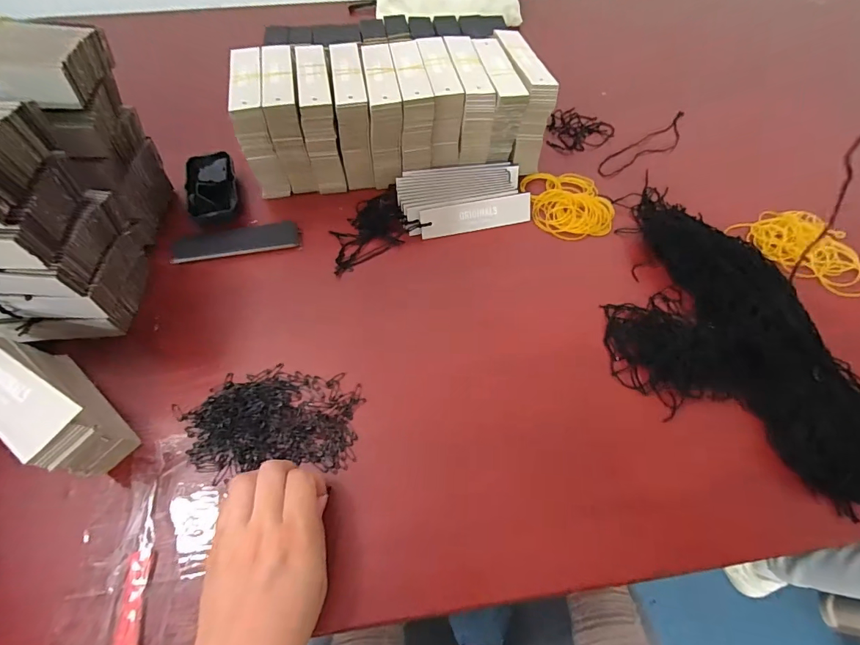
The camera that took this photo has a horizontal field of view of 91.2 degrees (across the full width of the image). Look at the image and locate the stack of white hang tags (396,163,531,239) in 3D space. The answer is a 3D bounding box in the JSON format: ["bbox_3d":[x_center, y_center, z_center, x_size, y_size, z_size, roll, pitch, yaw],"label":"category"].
[{"bbox_3d":[0.036,-0.141,0.481,0.139,0.032,0.081,-9,57,-8],"label":"stack of white hang tags"}]

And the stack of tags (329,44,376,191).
[{"bbox_3d":[-0.090,-0.240,0.495,0.033,0.102,0.123,-7,57,-6],"label":"stack of tags"}]

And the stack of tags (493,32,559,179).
[{"bbox_3d":[0.106,-0.264,0.510,0.038,0.107,0.139,-8,57,-7],"label":"stack of tags"}]

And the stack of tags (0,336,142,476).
[{"bbox_3d":[-0.285,0.060,0.311,0.132,0.084,0.050,33,62,19],"label":"stack of tags"}]

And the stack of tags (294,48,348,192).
[{"bbox_3d":[-0.128,-0.236,0.494,0.034,0.104,0.135,-9,57,-8],"label":"stack of tags"}]

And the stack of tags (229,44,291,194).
[{"bbox_3d":[-0.196,-0.228,0.486,0.034,0.101,0.134,-11,58,-9],"label":"stack of tags"}]

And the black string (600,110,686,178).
[{"bbox_3d":[0.297,-0.240,0.563,0.209,0.007,0.041,-35,64,-22],"label":"black string"}]

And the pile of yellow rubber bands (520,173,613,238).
[{"bbox_3d":[0.162,-0.142,0.491,0.089,0.017,0.106,-8,57,-7],"label":"pile of yellow rubber bands"}]

